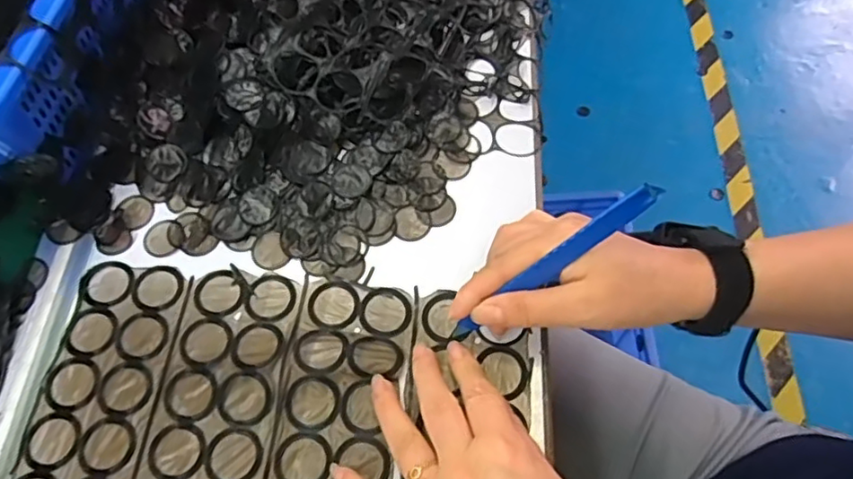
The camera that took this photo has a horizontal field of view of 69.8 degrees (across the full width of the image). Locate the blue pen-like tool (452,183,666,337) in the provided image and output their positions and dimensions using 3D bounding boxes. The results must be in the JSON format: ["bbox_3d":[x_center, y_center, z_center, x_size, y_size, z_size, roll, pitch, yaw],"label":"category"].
[{"bbox_3d":[0.065,0.017,0.337,0.019,0.149,0.010,1,54,-50],"label":"blue pen-like tool"}]

